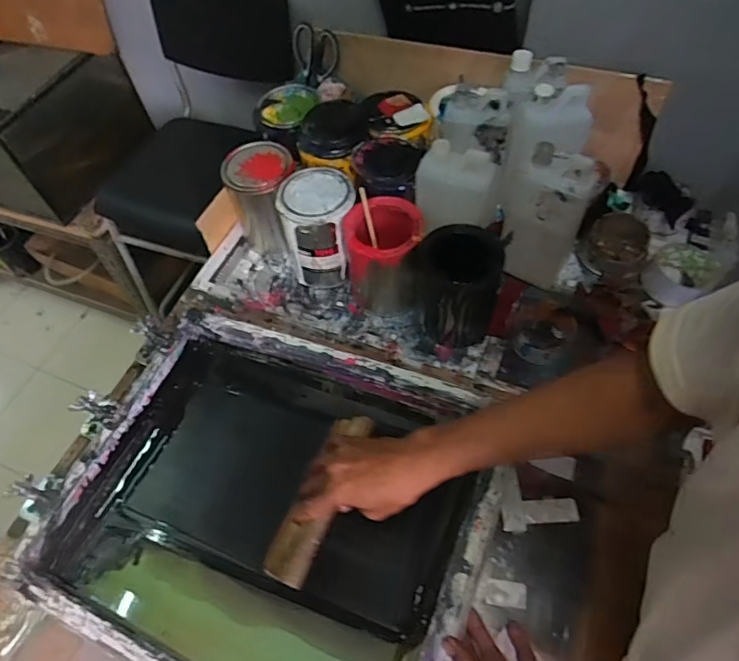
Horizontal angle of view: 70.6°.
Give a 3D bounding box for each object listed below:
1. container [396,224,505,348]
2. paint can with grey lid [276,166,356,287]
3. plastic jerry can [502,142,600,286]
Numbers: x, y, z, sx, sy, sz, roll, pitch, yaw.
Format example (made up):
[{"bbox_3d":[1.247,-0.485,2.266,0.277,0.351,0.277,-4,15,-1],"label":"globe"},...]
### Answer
[{"bbox_3d":[0.117,-0.058,0.729,0.128,0.135,0.111,-19,58,-7],"label":"container"},{"bbox_3d":[-0.072,-0.156,0.806,0.107,0.152,0.113,-2,58,3],"label":"paint can with grey lid"},{"bbox_3d":[0.253,-0.215,0.773,0.112,0.214,0.188,12,60,12],"label":"plastic jerry can"}]

